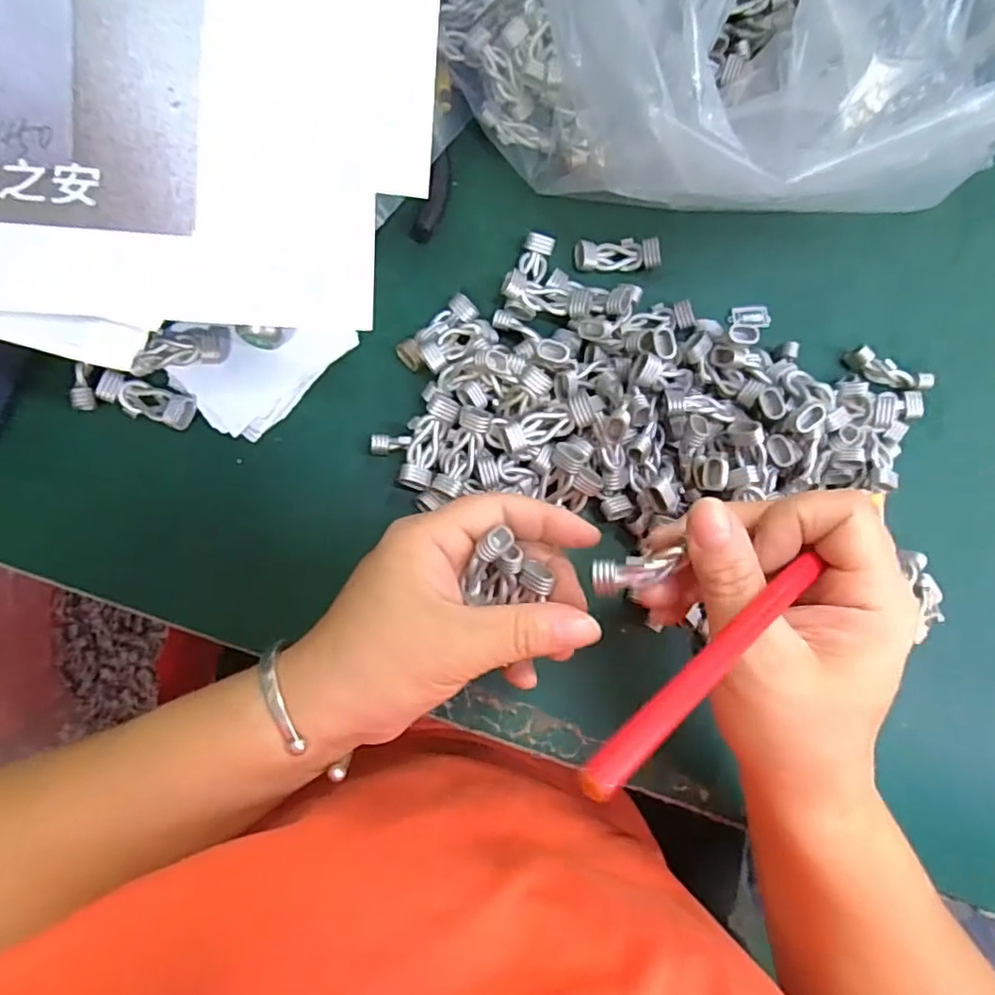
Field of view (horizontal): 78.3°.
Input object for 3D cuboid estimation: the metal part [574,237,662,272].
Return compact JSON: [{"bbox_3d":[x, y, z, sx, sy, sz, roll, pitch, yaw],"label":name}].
[{"bbox_3d":[0.064,-0.129,0.323,0.045,0.008,0.016,-5,85,-7],"label":"metal part"}]

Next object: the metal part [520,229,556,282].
[{"bbox_3d":[0.020,-0.125,0.318,0.015,0.010,0.022,18,82,-4],"label":"metal part"}]

